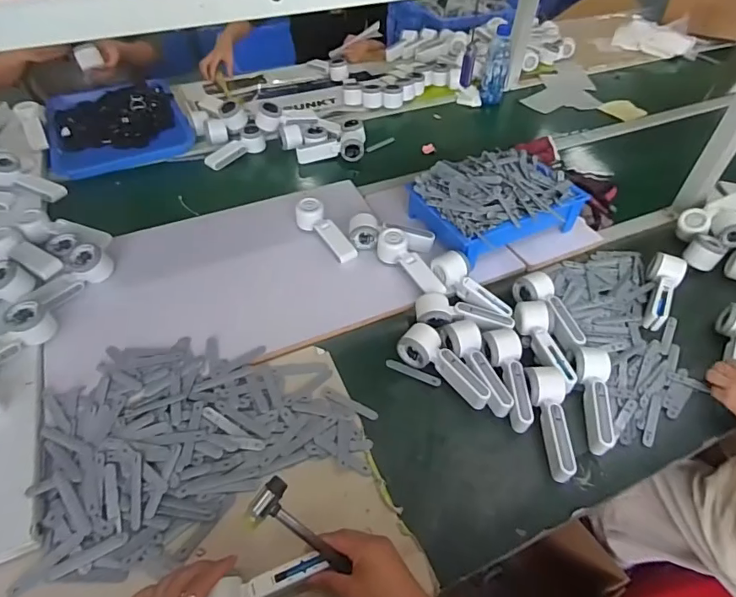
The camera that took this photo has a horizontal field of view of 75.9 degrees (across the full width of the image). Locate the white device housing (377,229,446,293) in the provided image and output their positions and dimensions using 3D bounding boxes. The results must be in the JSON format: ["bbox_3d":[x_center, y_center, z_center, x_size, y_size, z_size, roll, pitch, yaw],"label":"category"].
[{"bbox_3d":[0.079,-0.069,0.881,0.053,0.048,0.159,-24,53,-22],"label":"white device housing"}]

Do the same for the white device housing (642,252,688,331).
[{"bbox_3d":[0.544,-0.018,0.881,0.056,0.051,0.162,26,52,21],"label":"white device housing"}]

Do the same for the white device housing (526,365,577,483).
[{"bbox_3d":[0.276,0.181,0.703,0.060,0.050,0.167,0,47,-1],"label":"white device housing"}]

